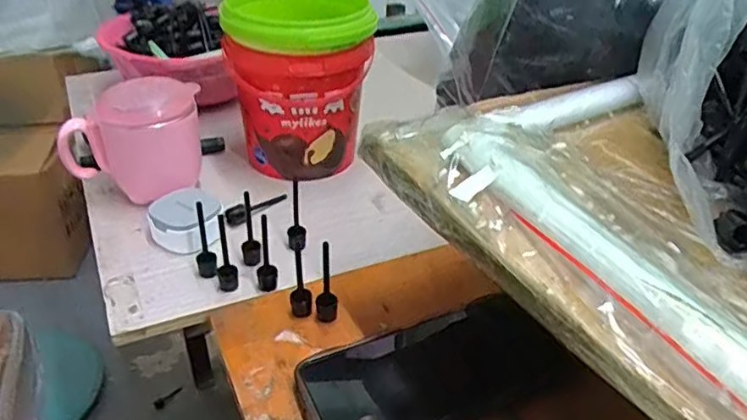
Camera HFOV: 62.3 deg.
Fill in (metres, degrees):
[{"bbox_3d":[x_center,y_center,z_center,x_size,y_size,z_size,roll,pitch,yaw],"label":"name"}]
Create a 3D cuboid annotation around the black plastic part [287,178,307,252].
[{"bbox_3d":[-0.061,0.003,0.485,0.015,0.064,0.015,-2,34,-7],"label":"black plastic part"}]

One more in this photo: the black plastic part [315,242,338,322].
[{"bbox_3d":[-0.031,0.048,0.416,0.015,0.062,0.011,-2,34,-7],"label":"black plastic part"}]

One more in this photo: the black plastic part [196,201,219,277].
[{"bbox_3d":[-0.125,0.024,0.456,0.014,0.065,0.019,-11,36,-19],"label":"black plastic part"}]

